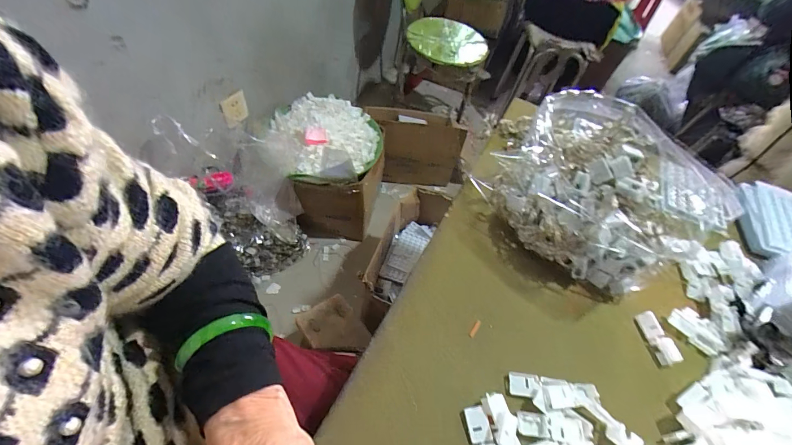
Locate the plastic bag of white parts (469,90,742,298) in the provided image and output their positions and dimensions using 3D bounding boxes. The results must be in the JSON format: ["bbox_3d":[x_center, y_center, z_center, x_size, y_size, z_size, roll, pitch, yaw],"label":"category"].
[{"bbox_3d":[0.246,-0.044,0.416,0.188,0.132,0.236,-16,57,-23],"label":"plastic bag of white parts"}]

